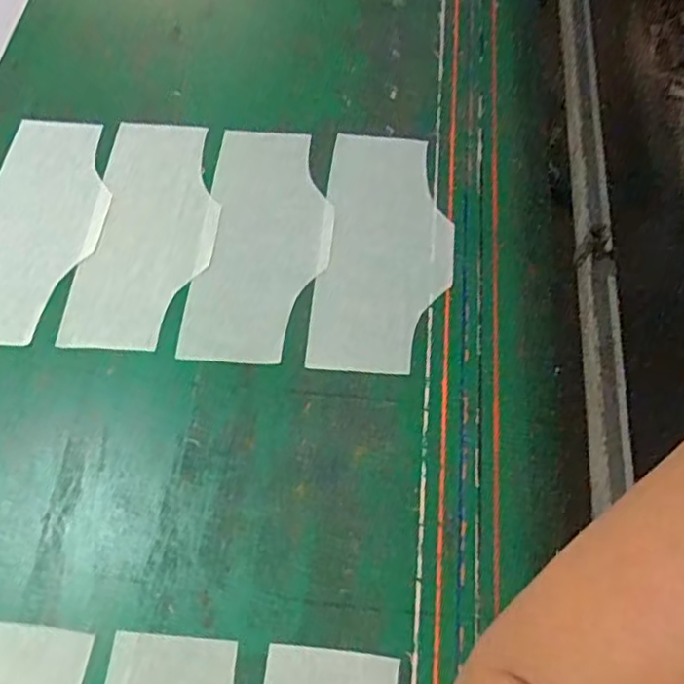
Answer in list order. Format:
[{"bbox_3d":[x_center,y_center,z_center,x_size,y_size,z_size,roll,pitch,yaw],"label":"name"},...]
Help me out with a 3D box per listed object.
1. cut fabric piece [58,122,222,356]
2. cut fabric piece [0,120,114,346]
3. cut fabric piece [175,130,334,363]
[{"bbox_3d":[-0.198,-0.121,0.702,0.132,0.009,0.280,3,64,5],"label":"cut fabric piece"},{"bbox_3d":[-0.321,-0.126,0.714,0.129,0.007,0.276,5,64,6],"label":"cut fabric piece"},{"bbox_3d":[-0.079,-0.108,0.693,0.127,0.008,0.272,4,64,5],"label":"cut fabric piece"}]

